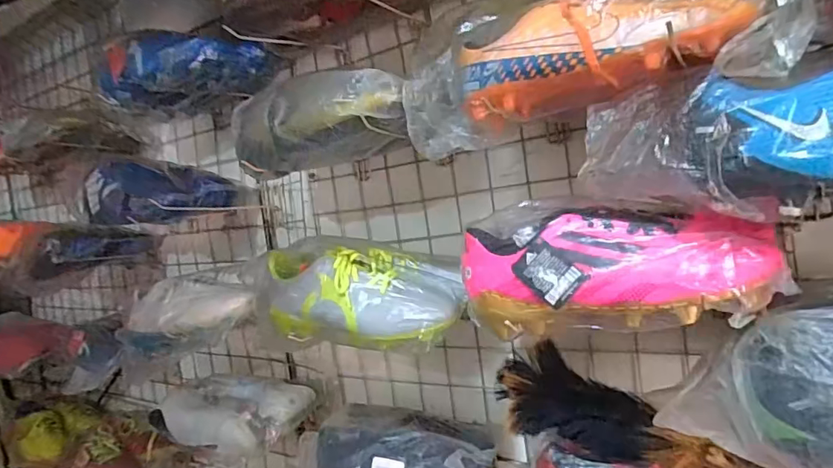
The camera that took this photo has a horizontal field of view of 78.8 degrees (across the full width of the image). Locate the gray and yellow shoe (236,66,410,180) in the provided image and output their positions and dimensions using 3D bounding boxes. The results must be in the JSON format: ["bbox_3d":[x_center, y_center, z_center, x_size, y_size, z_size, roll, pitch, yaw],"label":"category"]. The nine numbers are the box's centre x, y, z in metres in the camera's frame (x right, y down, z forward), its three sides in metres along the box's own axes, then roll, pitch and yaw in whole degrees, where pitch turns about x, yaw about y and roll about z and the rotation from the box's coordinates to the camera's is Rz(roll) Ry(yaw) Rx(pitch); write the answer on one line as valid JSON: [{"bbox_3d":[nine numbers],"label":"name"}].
[{"bbox_3d":[-0.110,-0.123,0.558,0.229,0.090,0.070,-4,5,40],"label":"gray and yellow shoe"}]

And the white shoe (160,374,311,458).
[{"bbox_3d":[-0.281,0.270,0.774,0.223,0.074,0.118,-6,4,26],"label":"white shoe"}]

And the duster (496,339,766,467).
[{"bbox_3d":[0.224,0.194,0.475,0.307,0.080,0.056,15,15,30],"label":"duster"}]

